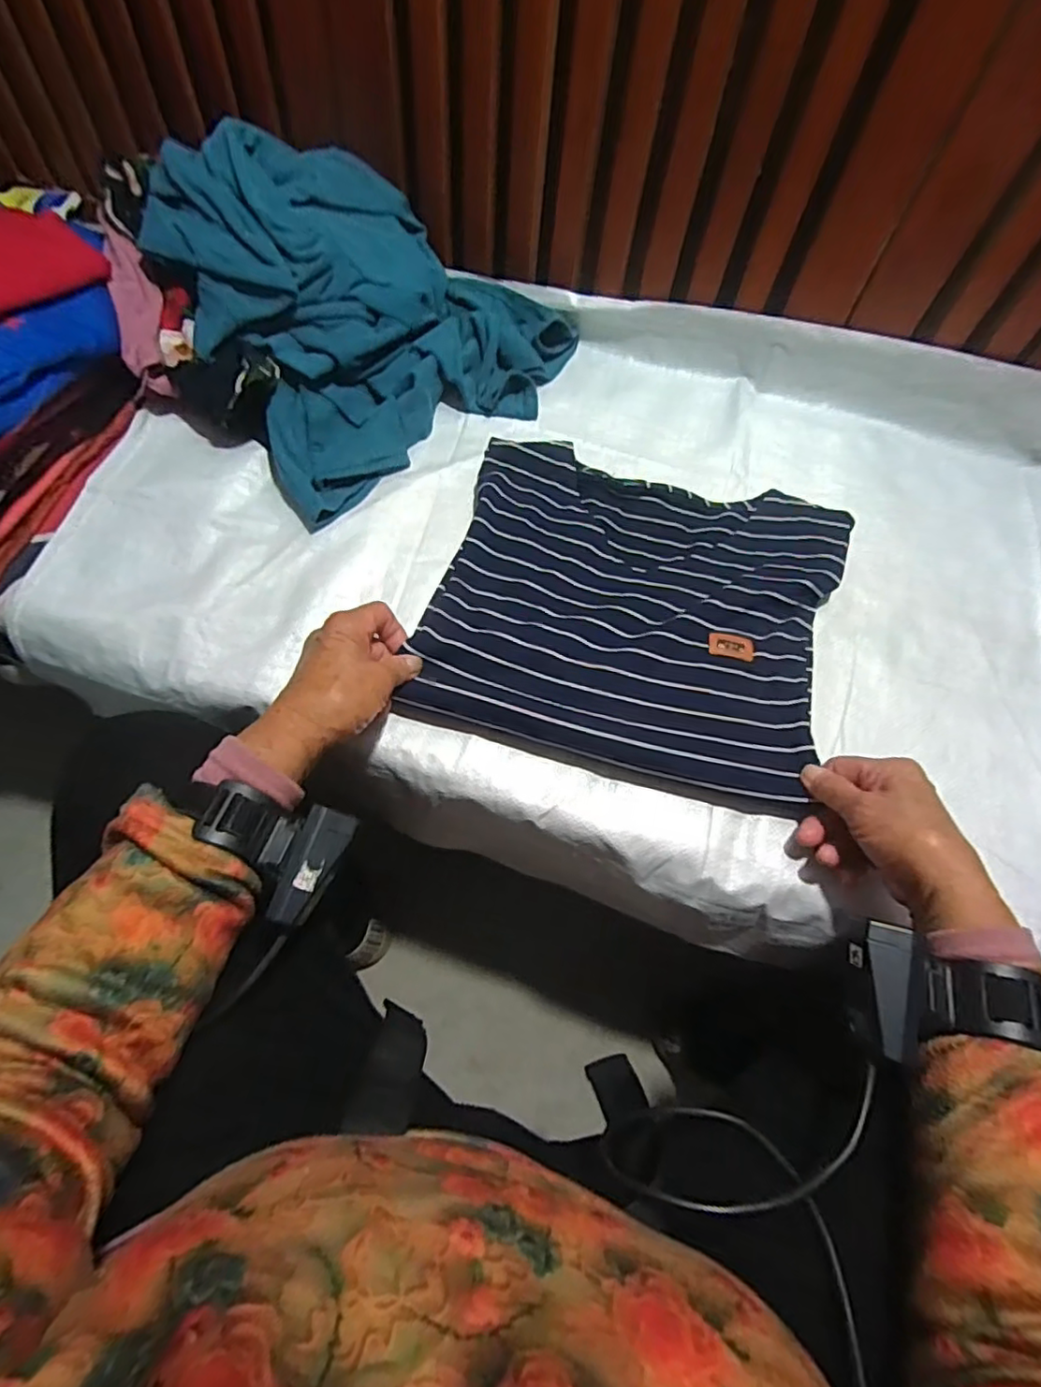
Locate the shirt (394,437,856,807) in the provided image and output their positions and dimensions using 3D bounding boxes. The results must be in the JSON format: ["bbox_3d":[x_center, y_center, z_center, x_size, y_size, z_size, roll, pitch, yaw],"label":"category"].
[{"bbox_3d":[0.095,-0.076,0.494,0.304,0.024,0.268,15,69,3],"label":"shirt"}]

